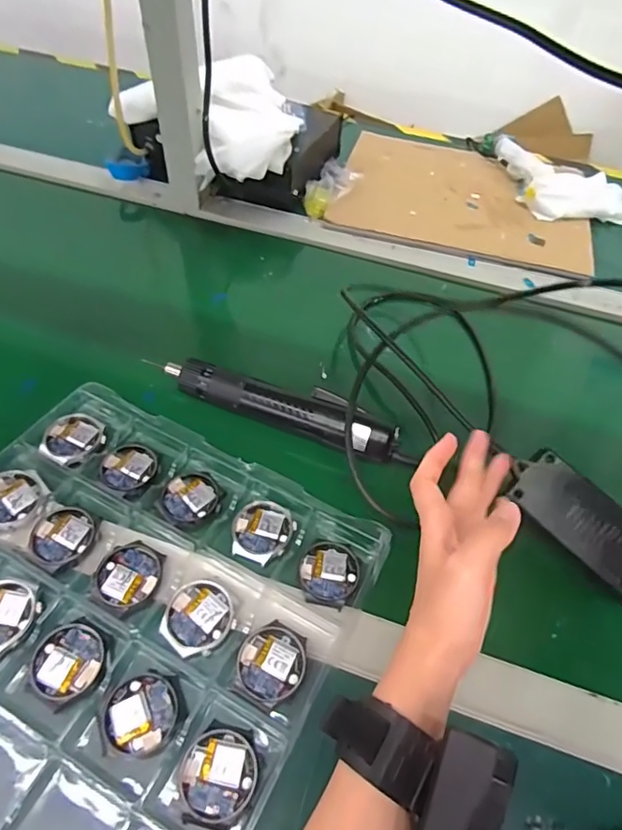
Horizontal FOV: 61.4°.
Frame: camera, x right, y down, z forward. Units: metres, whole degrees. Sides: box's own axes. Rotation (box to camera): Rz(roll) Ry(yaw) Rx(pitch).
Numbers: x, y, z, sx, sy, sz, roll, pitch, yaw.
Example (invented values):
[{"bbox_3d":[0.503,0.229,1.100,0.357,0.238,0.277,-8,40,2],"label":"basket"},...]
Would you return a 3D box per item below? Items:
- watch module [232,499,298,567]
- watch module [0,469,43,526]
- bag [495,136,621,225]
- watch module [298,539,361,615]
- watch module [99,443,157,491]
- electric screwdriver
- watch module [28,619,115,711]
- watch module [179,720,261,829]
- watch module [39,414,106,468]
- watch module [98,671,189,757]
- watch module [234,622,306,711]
[{"bbox_3d":[-0.038,0.089,0.403,0.045,0.005,0.048,23,54,13],"label":"watch module"},{"bbox_3d":[-0.231,0.064,0.399,0.043,0.009,0.046,37,58,22],"label":"watch module"},{"bbox_3d":[0.347,-0.326,0.711,0.153,0.044,0.170,0,53,-5],"label":"bag"},{"bbox_3d":[0.014,0.116,0.386,0.043,0.006,0.049,10,52,3],"label":"watch module"},{"bbox_3d":[-0.150,0.042,0.436,0.041,0.008,0.046,9,52,2],"label":"watch module"},{"bbox_3d":[-0.029,-0.011,0.458,0.214,0.029,0.035,20,54,11],"label":"electric screwdriver"},{"bbox_3d":[-0.155,0.159,0.339,0.047,0.007,0.049,18,53,9],"label":"watch module"},{"bbox_3d":[-0.053,0.211,0.307,0.044,0.006,0.050,12,53,5],"label":"watch module"},{"bbox_3d":[-0.199,0.019,0.441,0.046,0.006,0.050,20,54,10],"label":"watch module"},{"bbox_3d":[-0.103,0.184,0.323,0.050,0.008,0.043,1,53,-4],"label":"watch module"},{"bbox_3d":[-0.026,0.163,0.344,0.042,0.006,0.049,23,54,13],"label":"watch module"}]

